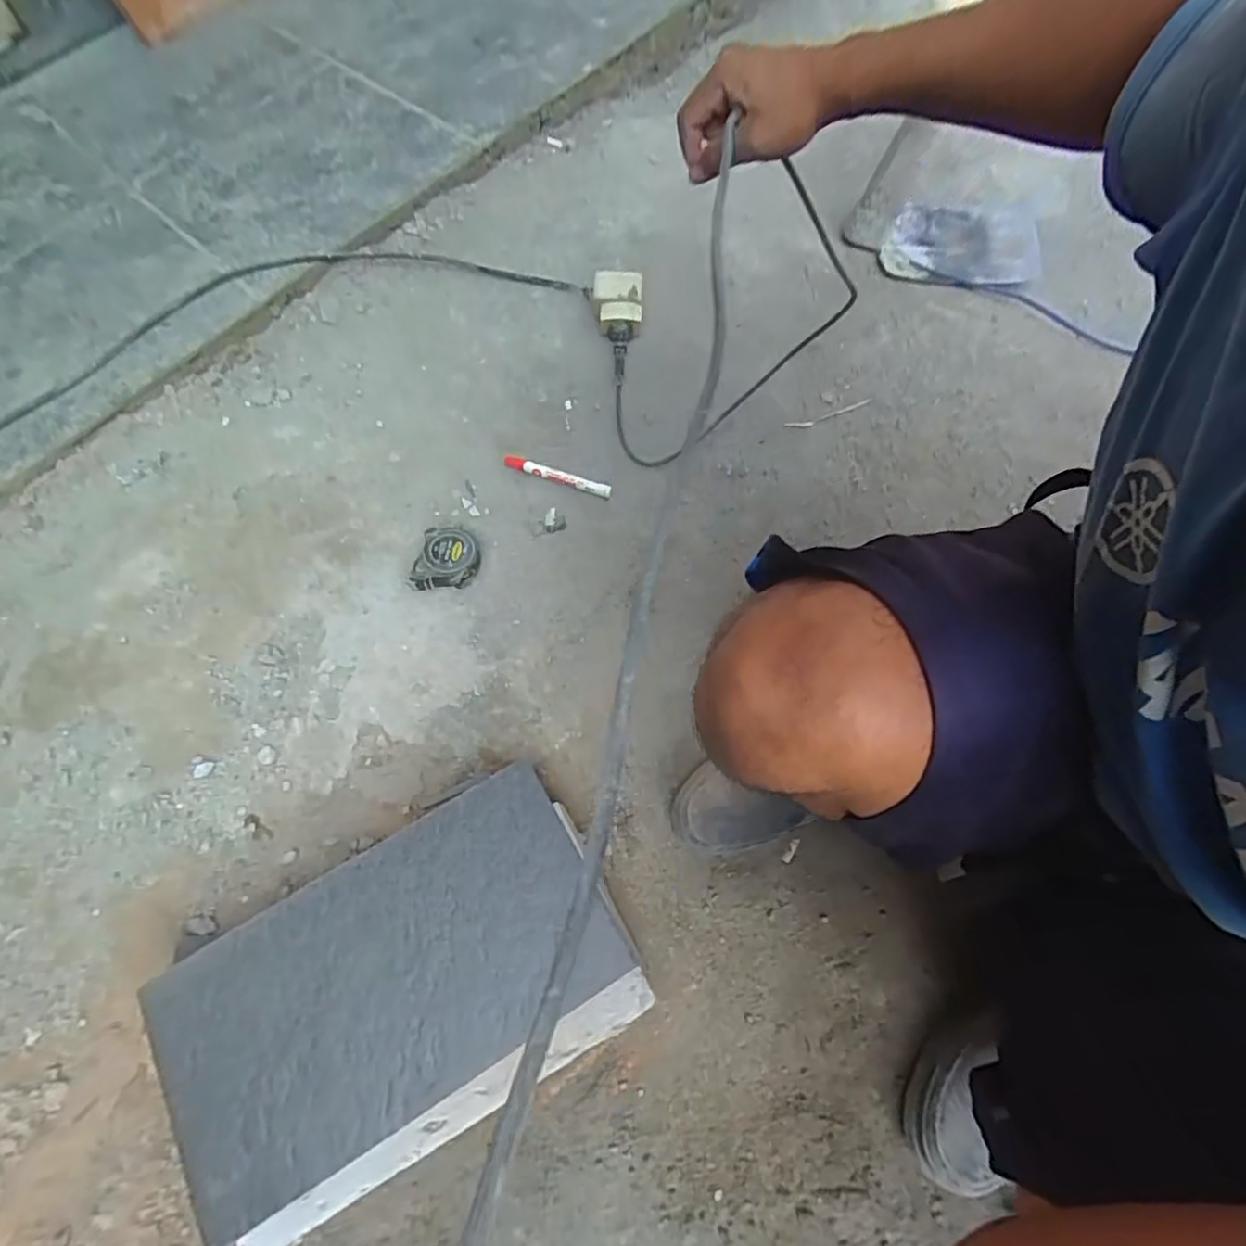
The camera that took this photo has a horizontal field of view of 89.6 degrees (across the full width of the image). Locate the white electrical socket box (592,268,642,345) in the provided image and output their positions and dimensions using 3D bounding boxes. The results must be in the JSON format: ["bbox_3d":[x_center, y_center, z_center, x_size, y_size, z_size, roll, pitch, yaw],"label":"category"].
[{"bbox_3d":[-0.007,-0.422,0.835,0.068,0.051,0.074,-1,66,6],"label":"white electrical socket box"}]

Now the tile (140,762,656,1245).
[{"bbox_3d":[-0.204,0.328,0.558,0.396,0.014,0.247,-30,72,-8],"label":"tile"}]

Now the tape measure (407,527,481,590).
[{"bbox_3d":[-0.214,-0.077,0.754,0.083,0.039,0.075,-7,70,-1],"label":"tape measure"}]

